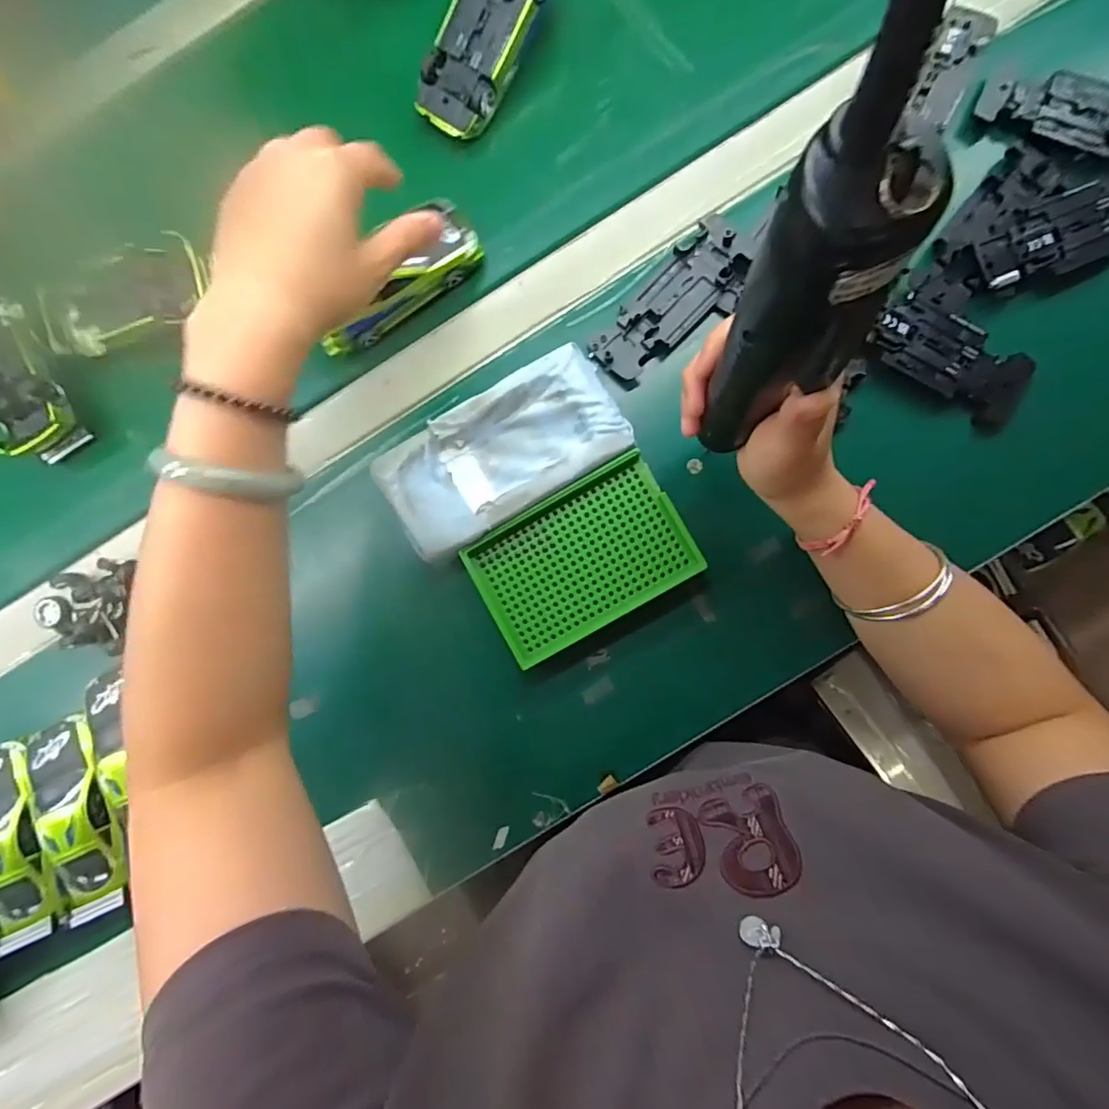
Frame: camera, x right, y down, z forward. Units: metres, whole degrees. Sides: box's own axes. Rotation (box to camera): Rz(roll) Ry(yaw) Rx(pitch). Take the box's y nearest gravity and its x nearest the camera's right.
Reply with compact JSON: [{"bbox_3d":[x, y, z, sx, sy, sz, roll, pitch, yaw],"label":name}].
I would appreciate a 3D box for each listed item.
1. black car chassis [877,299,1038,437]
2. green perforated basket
[{"bbox_3d":[0.259,-0.127,0.348,0.104,0.013,0.047,34,89,5],"label":"black car chassis"},{"bbox_3d":[0.019,0.005,0.356,0.136,0.017,0.089,-30,85,2],"label":"green perforated basket"}]

